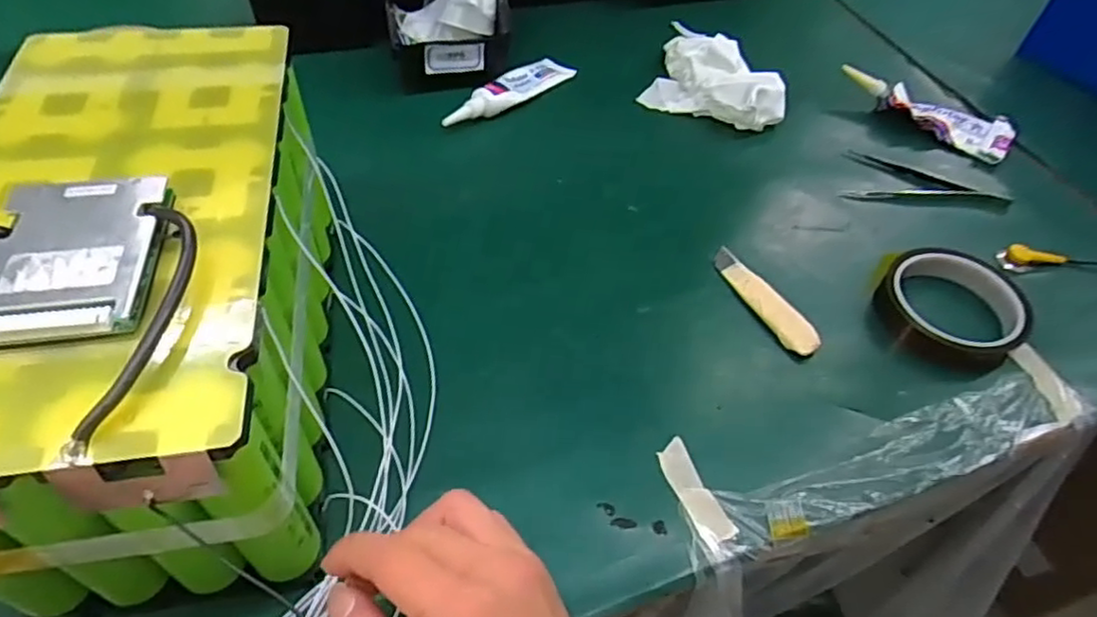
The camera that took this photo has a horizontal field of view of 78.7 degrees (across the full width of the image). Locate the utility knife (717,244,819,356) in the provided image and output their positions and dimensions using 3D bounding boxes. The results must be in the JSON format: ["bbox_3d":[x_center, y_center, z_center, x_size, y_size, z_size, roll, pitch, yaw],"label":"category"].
[{"bbox_3d":[0.148,-0.008,0.461,0.022,0.009,0.099,-21,57,-20],"label":"utility knife"}]

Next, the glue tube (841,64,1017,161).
[{"bbox_3d":[0.323,-0.168,0.584,0.145,0.034,0.044,28,57,17],"label":"glue tube"}]

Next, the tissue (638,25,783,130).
[{"bbox_3d":[0.150,-0.202,0.588,0.121,0.047,0.072,27,55,15],"label":"tissue"}]

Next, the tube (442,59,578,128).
[{"bbox_3d":[-0.036,-0.193,0.586,0.143,0.015,0.033,-36,63,-28],"label":"tube"}]

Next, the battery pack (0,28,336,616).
[{"bbox_3d":[-0.195,-0.017,0.334,0.140,0.139,0.276,-10,57,-11],"label":"battery pack"}]

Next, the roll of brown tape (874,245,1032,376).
[{"bbox_3d":[0.270,0.000,0.453,0.082,0.034,0.088,3,52,-3],"label":"roll of brown tape"}]

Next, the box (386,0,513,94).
[{"bbox_3d":[-0.084,-0.270,0.602,0.116,0.074,0.139,-5,53,-9],"label":"box"}]

